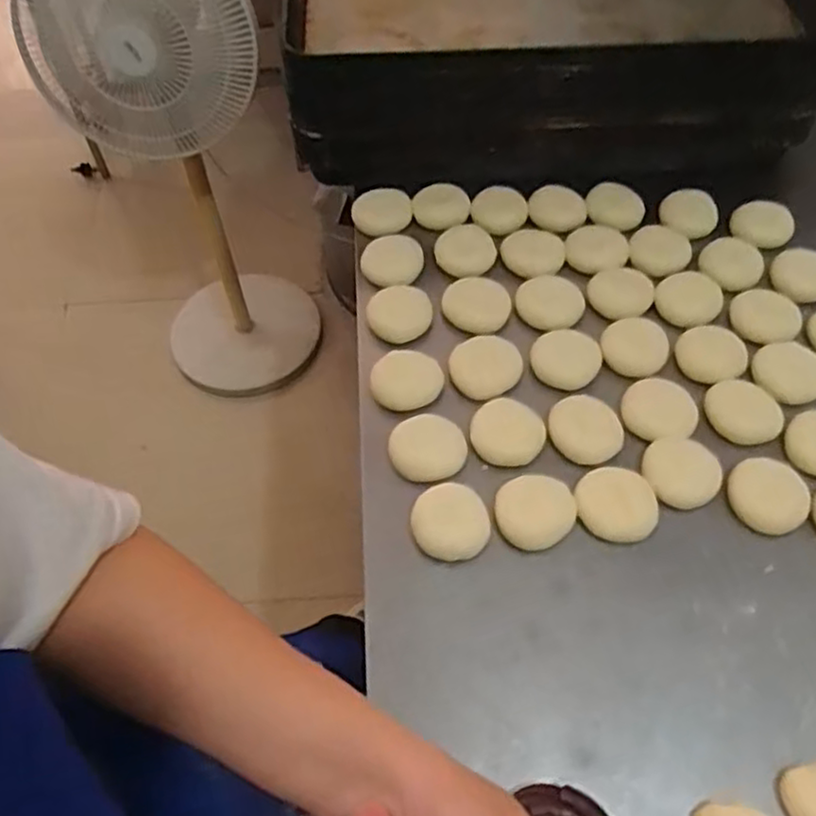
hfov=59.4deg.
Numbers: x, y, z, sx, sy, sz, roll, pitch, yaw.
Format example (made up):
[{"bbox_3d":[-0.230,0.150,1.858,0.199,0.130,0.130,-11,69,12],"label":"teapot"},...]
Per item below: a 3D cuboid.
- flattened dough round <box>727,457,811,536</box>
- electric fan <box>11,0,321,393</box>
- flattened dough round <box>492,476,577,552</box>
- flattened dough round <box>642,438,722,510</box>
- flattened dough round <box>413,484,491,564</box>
[{"bbox_3d":[0.310,0.075,0.614,0.064,0.009,0.068,0,56,0],"label":"flattened dough round"},{"bbox_3d":[-0.407,-0.433,1.393,0.344,0.967,0.352,-9,57,-6],"label":"electric fan"},{"bbox_3d":[0.108,0.087,0.605,0.067,0.016,0.059,-16,58,-10],"label":"flattened dough round"},{"bbox_3d":[0.240,0.057,0.626,0.064,0.011,0.062,0,56,0],"label":"flattened dough round"},{"bbox_3d":[0.035,0.094,0.599,0.062,0.014,0.063,0,56,0],"label":"flattened dough round"}]

